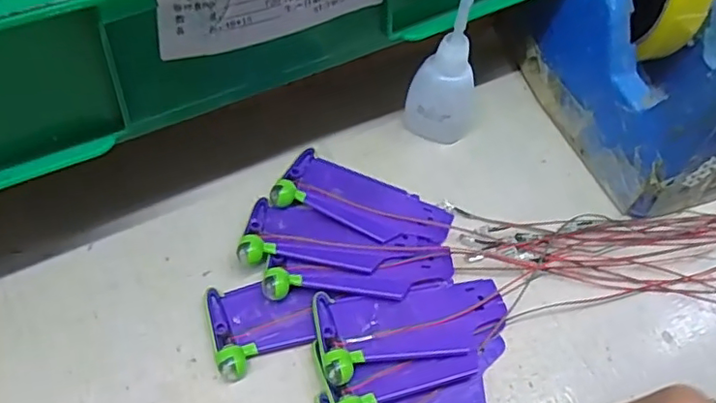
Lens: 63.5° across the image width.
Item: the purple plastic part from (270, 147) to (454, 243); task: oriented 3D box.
[{"bbox_3d":[0.004,0.000,0.301,0.089,0.013,0.039,19,59,8],"label":"purple plastic part"}]

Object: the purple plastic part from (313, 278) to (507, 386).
[{"bbox_3d":[0.026,0.056,0.264,0.089,0.016,0.039,-8,59,-9],"label":"purple plastic part"}]

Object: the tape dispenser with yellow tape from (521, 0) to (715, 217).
[{"bbox_3d":[0.155,-0.086,0.306,0.070,0.117,0.149,-18,61,-14],"label":"tape dispenser with yellow tape"}]

